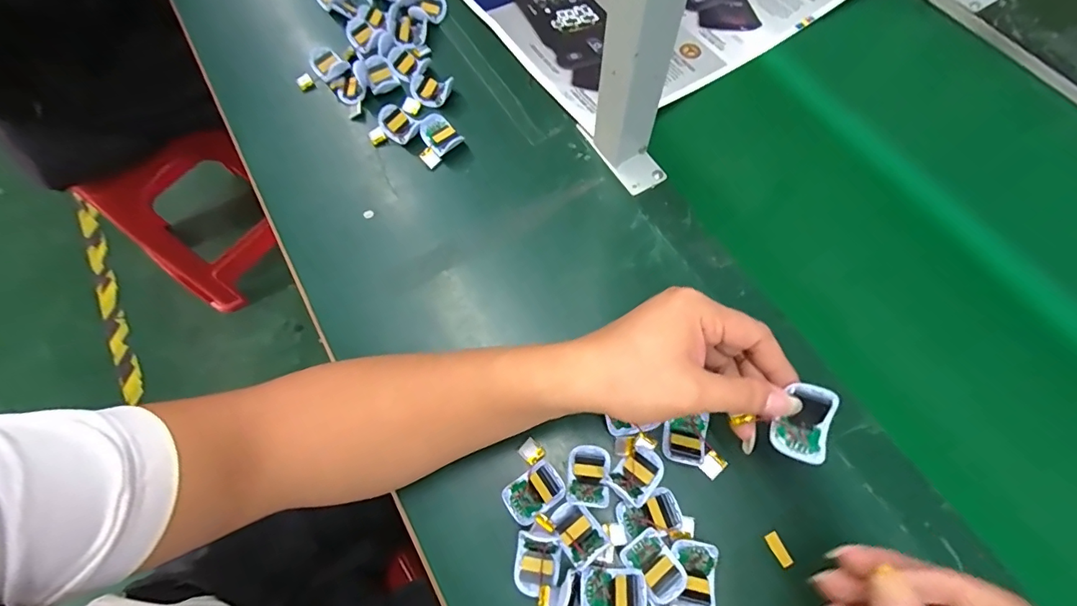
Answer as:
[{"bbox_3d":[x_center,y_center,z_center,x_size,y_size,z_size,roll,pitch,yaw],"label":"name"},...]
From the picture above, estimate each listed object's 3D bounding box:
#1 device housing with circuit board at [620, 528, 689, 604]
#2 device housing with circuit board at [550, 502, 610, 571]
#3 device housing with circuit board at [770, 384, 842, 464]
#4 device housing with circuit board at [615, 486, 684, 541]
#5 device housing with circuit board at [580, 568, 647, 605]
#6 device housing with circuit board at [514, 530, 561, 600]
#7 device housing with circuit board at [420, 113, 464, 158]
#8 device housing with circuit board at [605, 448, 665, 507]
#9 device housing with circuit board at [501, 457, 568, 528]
[{"bbox_3d":[0.078,0.174,0.321,0.029,0.010,0.041,-36,71,-11],"label":"device housing with circuit board"},{"bbox_3d":[0.026,0.158,0.332,0.027,0.014,0.037,-39,71,-12],"label":"device housing with circuit board"},{"bbox_3d":[0.155,0.071,0.282,0.030,0.018,0.042,17,70,10],"label":"device housing with circuit board"},{"bbox_3d":[0.077,0.147,0.334,0.040,0.007,0.028,-19,68,-5],"label":"device housing with circuit board"},{"bbox_3d":[0.048,0.190,0.317,0.041,0.016,0.029,-3,68,2],"label":"device housing with circuit board"},{"bbox_3d":[-0.003,0.178,0.329,0.028,0.011,0.036,13,69,8],"label":"device housing with circuit board"},{"bbox_3d":[-0.097,-0.163,0.469,0.029,0.015,0.041,-38,71,-12],"label":"device housing with circuit board"},{"bbox_3d":[0.071,0.122,0.343,0.029,0.012,0.038,38,75,16],"label":"device housing with circuit board"},{"bbox_3d":[-0.003,0.135,0.345,0.042,0.007,0.029,-34,70,-11],"label":"device housing with circuit board"}]

